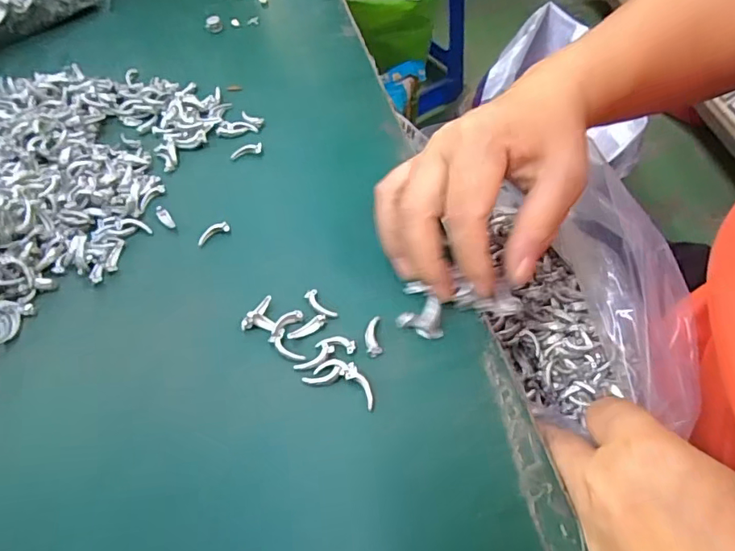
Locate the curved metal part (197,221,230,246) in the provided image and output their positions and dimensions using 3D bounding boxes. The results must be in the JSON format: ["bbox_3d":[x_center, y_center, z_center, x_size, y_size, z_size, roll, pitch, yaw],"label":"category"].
[{"bbox_3d":[-0.090,-0.026,0.293,0.020,0.005,0.009,-28,61,-14],"label":"curved metal part"}]

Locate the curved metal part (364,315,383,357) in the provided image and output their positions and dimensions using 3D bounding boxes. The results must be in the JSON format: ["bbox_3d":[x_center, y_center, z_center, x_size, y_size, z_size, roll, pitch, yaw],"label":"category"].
[{"bbox_3d":[0.003,0.030,0.251,0.008,0.004,0.021,-4,58,0],"label":"curved metal part"}]

